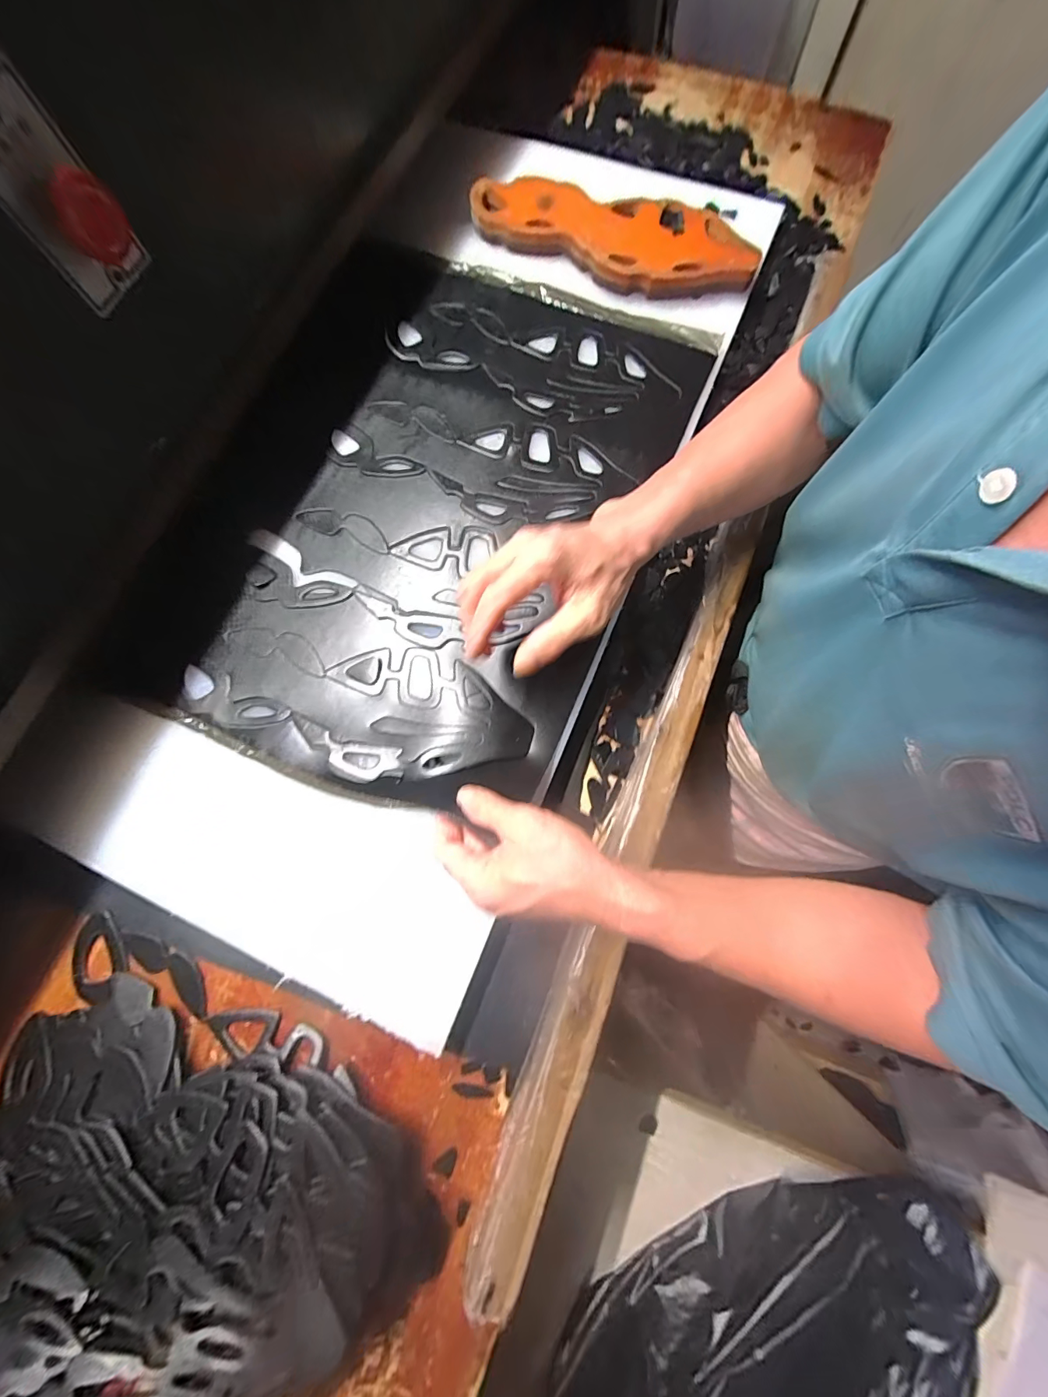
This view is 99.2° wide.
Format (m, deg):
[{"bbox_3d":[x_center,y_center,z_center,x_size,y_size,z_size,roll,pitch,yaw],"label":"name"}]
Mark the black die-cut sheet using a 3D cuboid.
[{"bbox_3d":[-0.060,-0.184,0.426,0.329,0.032,0.547,22,79,4],"label":"black die-cut sheet"}]

